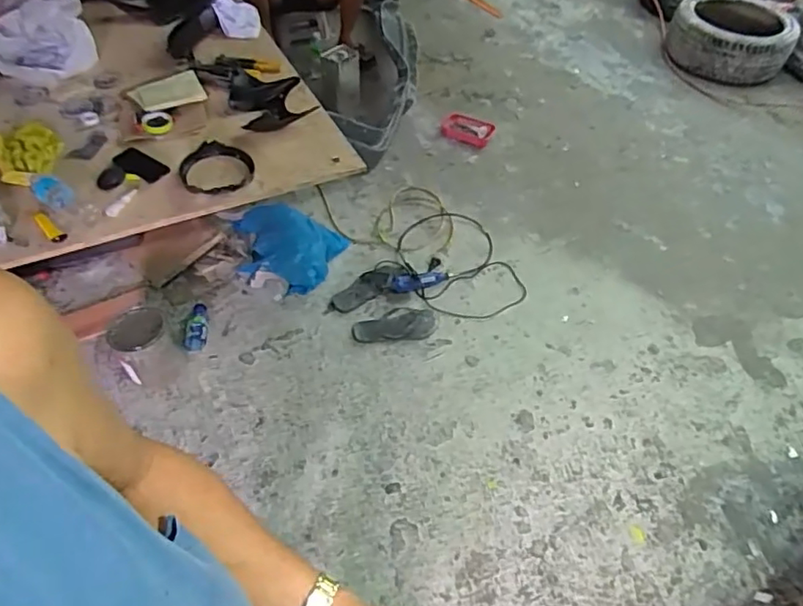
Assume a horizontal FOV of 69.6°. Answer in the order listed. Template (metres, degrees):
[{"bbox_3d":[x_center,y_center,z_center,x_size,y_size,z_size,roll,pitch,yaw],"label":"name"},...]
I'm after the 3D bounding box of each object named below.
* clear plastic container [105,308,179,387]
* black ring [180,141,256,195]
[{"bbox_3d":[-0.723,0.136,1.657,0.153,0.199,0.181,-23,55,-20],"label":"clear plastic container"},{"bbox_3d":[-0.540,-0.405,1.713,0.202,0.032,0.241,-2,50,-4],"label":"black ring"}]

